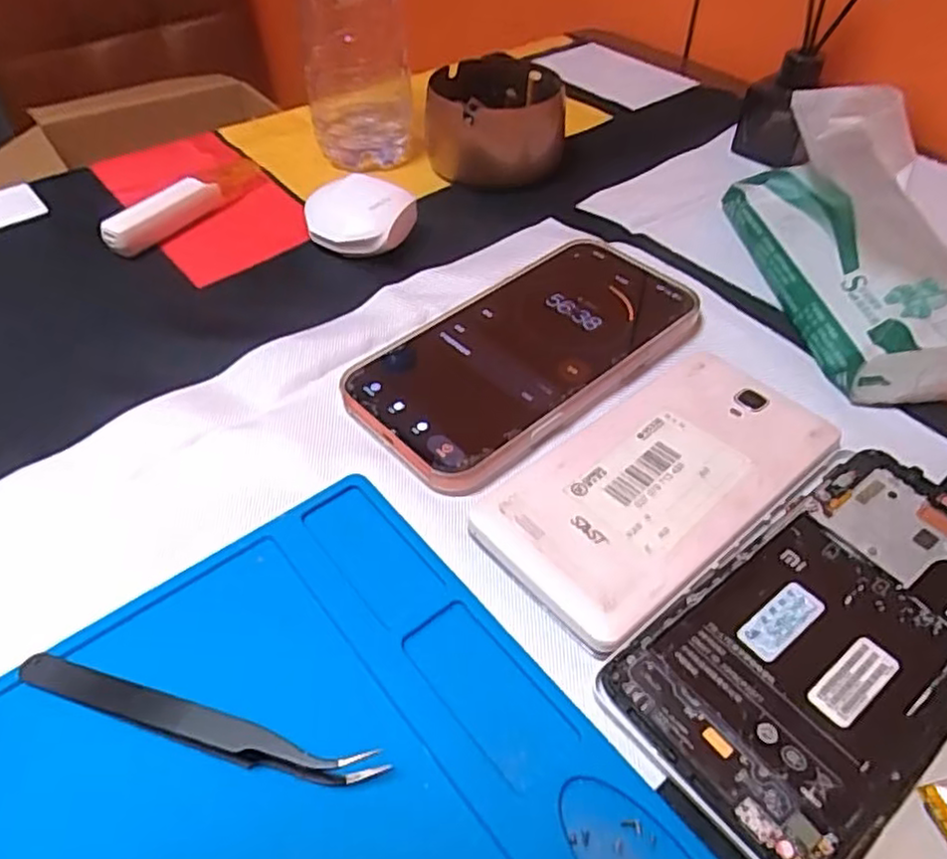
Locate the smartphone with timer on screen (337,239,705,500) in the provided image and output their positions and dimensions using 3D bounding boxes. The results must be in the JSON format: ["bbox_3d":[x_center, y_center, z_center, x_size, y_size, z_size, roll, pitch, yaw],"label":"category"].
[{"bbox_3d":[0.026,-0.041,0.320,0.170,0.009,0.088,-34,55,-26],"label":"smartphone with timer on screen"}]

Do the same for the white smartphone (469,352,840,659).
[{"bbox_3d":[0.072,0.018,0.262,0.140,0.004,0.072,-35,55,-27],"label":"white smartphone"}]

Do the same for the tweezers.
[{"bbox_3d":[-0.084,0.086,0.206,0.115,0.015,0.012,11,49,12],"label":"tweezers"}]

